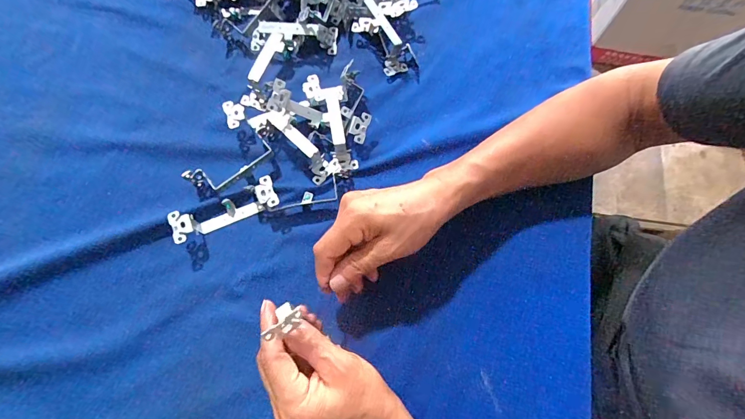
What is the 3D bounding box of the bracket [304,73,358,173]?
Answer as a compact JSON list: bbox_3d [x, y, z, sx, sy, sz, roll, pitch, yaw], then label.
[{"bbox_3d":[-0.045,-0.098,0.408,0.044,0.027,0.108,-12,75,-5],"label":"bracket"}]

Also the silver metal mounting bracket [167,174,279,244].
[{"bbox_3d":[-0.151,0.003,0.378,0.105,0.028,0.032,-23,76,-7],"label":"silver metal mounting bracket"}]

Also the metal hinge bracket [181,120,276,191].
[{"bbox_3d":[-0.146,-0.052,0.394,0.105,0.026,0.036,-37,78,-11],"label":"metal hinge bracket"}]

